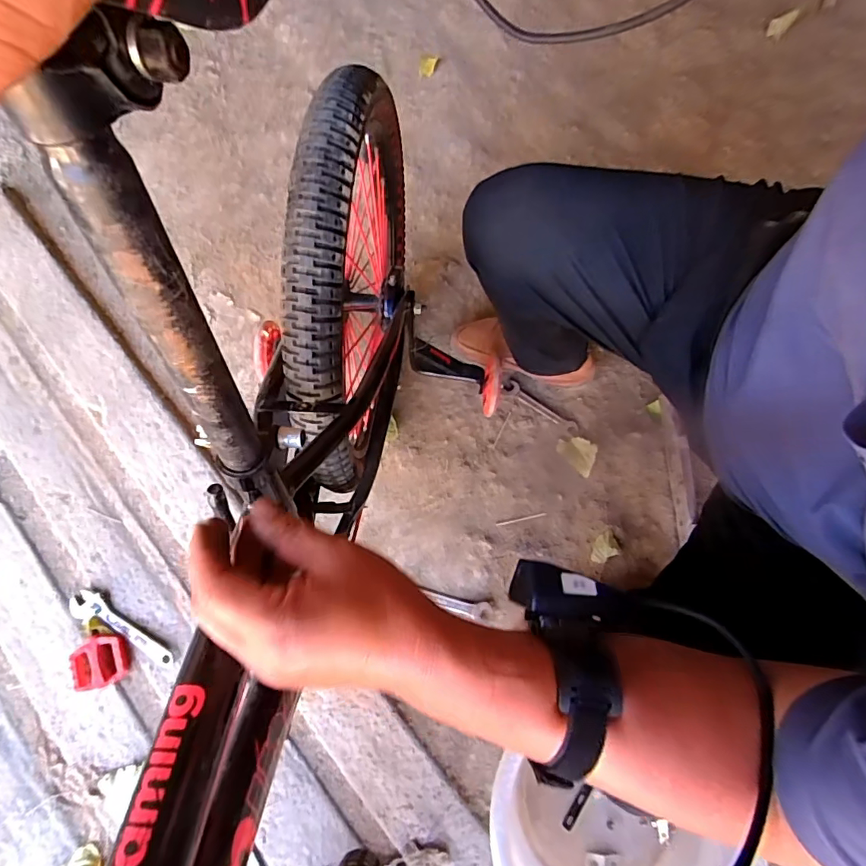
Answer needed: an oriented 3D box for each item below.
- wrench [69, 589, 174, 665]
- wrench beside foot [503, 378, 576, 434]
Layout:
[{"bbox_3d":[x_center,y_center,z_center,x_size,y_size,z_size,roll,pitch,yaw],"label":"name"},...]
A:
[{"bbox_3d":[-0.491,0.304,0.765,0.195,0.015,0.043,25,76,8],"label":"wrench"},{"bbox_3d":[0.197,-0.048,0.876,0.150,0.015,0.033,34,73,10],"label":"wrench beside foot"}]

